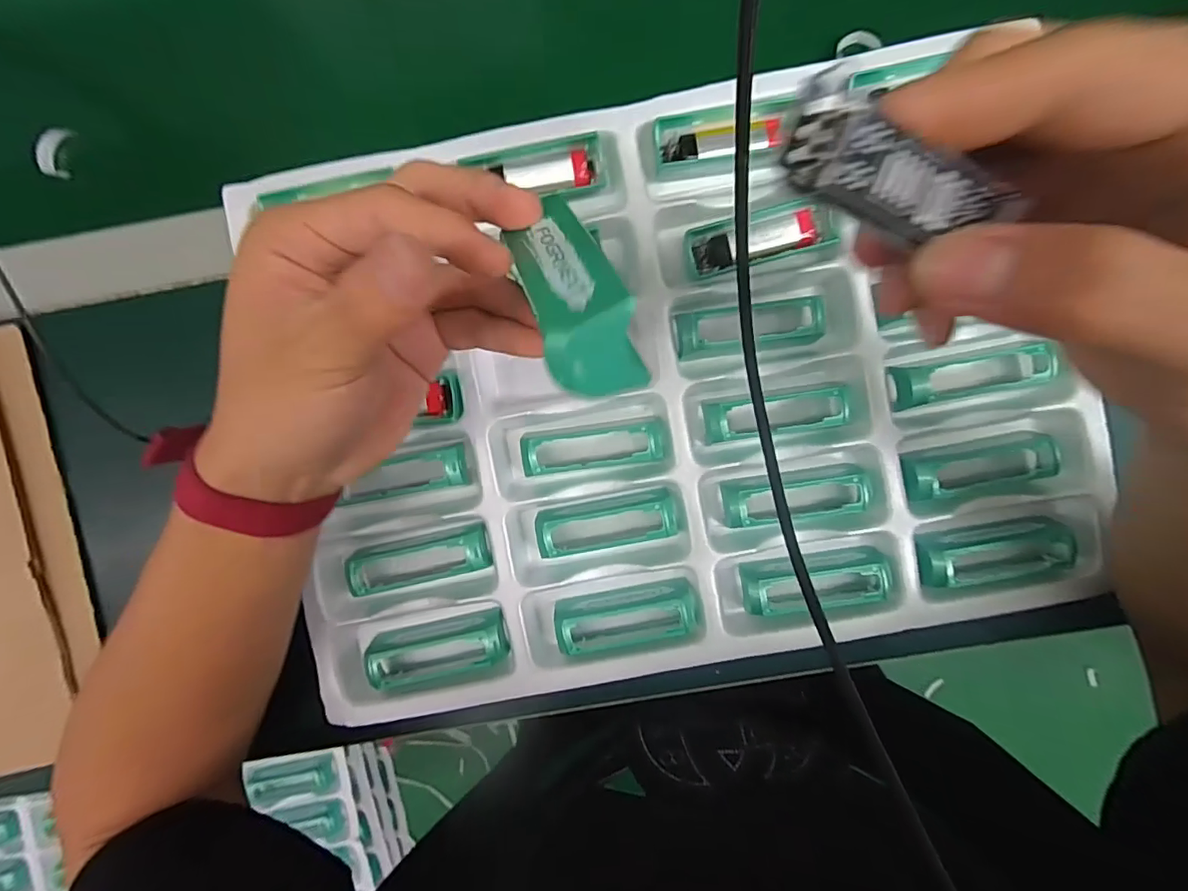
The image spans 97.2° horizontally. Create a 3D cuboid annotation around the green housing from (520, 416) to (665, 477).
[{"bbox_3d":[0.000,0.000,0.302,0.080,0.025,0.024,-7,93,1],"label":"green housing"}]

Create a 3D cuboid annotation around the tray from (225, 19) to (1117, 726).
[{"bbox_3d":[0.040,-0.030,0.303,0.433,0.048,0.319,-12,92,2],"label":"tray"}]

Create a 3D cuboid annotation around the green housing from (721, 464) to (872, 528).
[{"bbox_3d":[0.116,0.029,0.299,0.081,0.024,0.025,-9,92,1],"label":"green housing"}]

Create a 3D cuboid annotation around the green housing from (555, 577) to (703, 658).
[{"bbox_3d":[0.021,0.102,0.307,0.082,0.032,0.033,-8,93,1],"label":"green housing"}]

